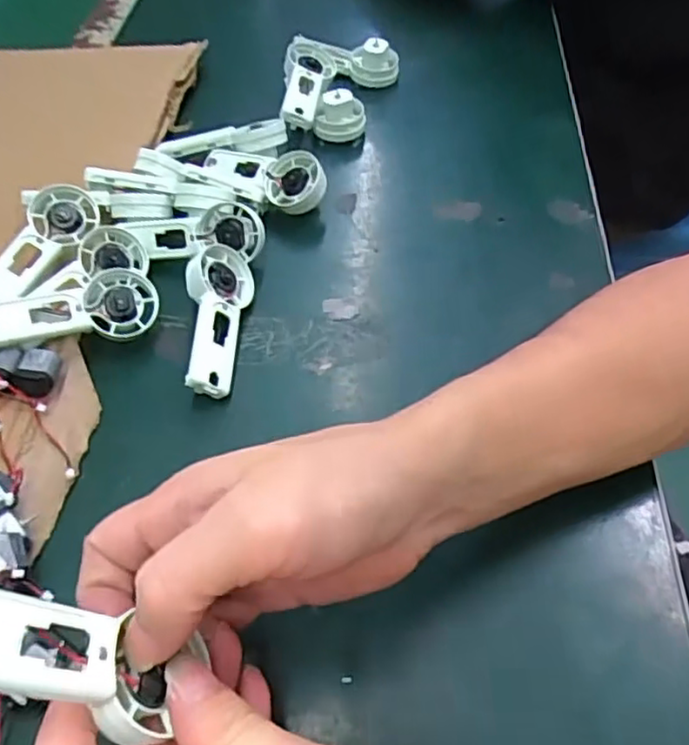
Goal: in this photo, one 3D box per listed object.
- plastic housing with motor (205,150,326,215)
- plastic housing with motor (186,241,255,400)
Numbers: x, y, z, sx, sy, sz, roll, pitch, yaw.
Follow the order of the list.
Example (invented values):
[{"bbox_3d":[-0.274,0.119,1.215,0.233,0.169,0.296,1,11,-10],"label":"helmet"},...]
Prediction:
[{"bbox_3d":[-0.057,-0.130,0.445,0.091,0.033,0.041,14,53,9],"label":"plastic housing with motor"},{"bbox_3d":[-0.072,-0.031,0.374,0.035,0.031,0.095,-2,53,-4],"label":"plastic housing with motor"}]

